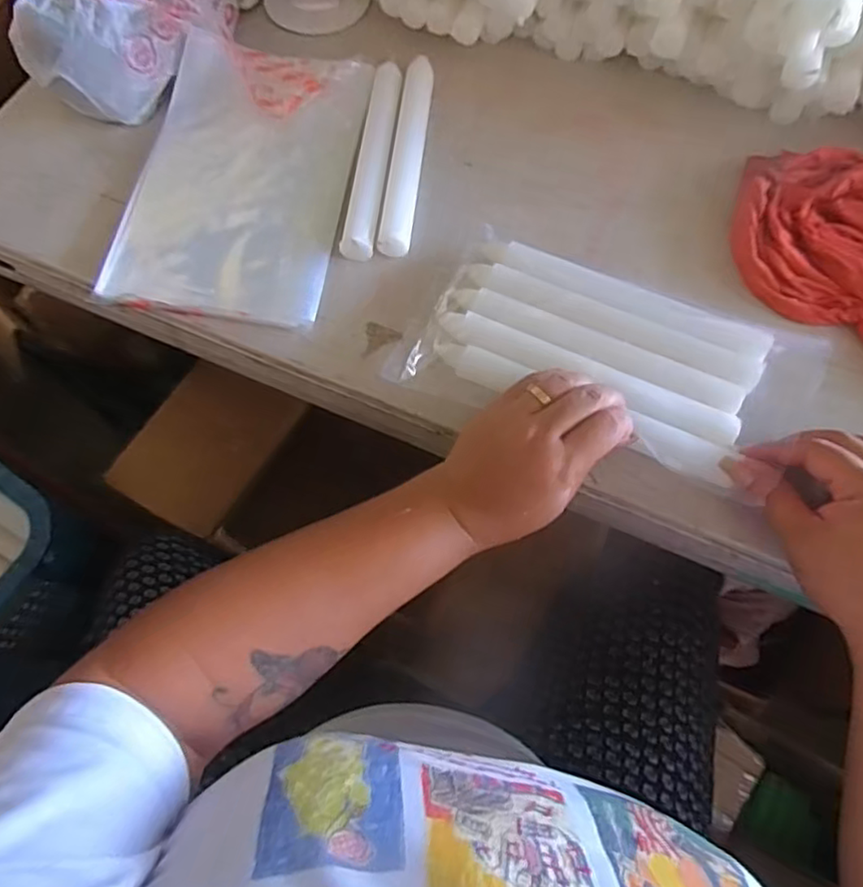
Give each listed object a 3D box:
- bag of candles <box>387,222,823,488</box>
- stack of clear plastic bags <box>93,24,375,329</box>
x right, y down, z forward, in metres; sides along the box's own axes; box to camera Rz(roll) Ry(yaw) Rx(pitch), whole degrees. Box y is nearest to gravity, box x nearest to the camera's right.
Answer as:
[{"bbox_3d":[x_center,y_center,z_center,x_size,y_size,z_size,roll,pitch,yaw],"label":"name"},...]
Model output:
[{"bbox_3d":[0.115,-0.062,0.403,0.250,0.030,0.132,15,69,10],"label":"bag of candles"},{"bbox_3d":[-0.142,-0.207,0.470,0.158,0.015,0.247,7,68,3],"label":"stack of clear plastic bags"}]

